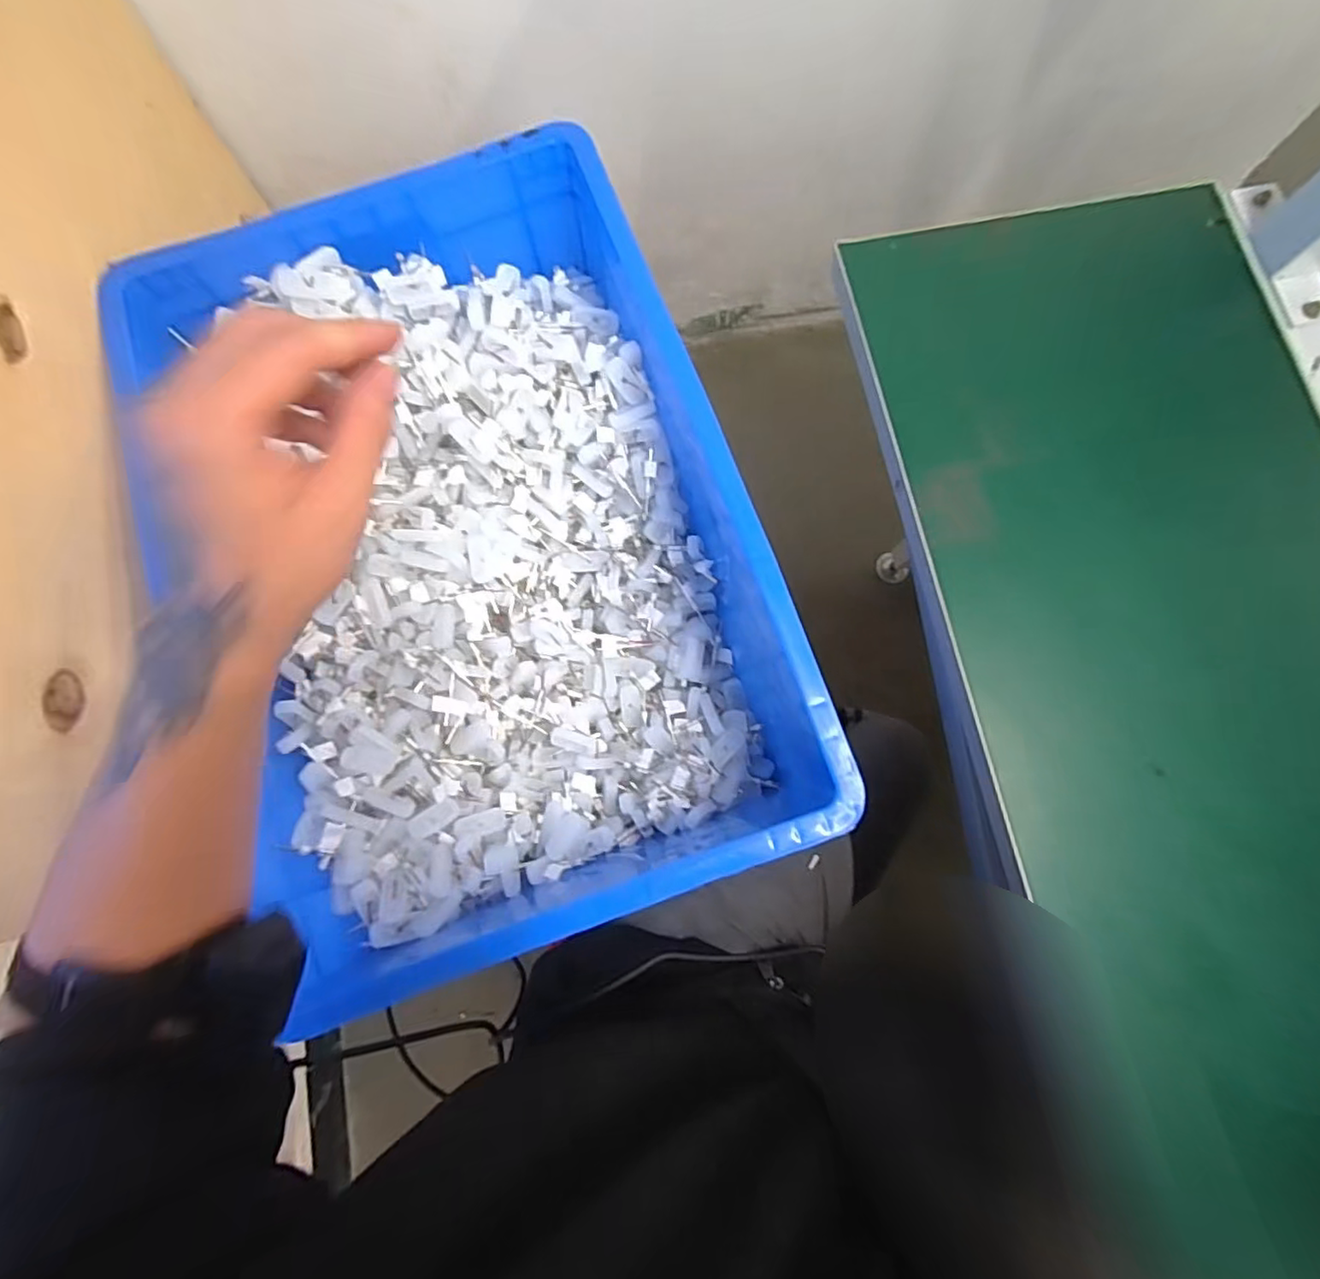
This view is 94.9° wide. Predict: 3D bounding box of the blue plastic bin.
[{"bbox_3d":[-0.152,-0.066,0.530,0.414,0.193,0.587,-19,80,-5],"label":"blue plastic bin"}]

